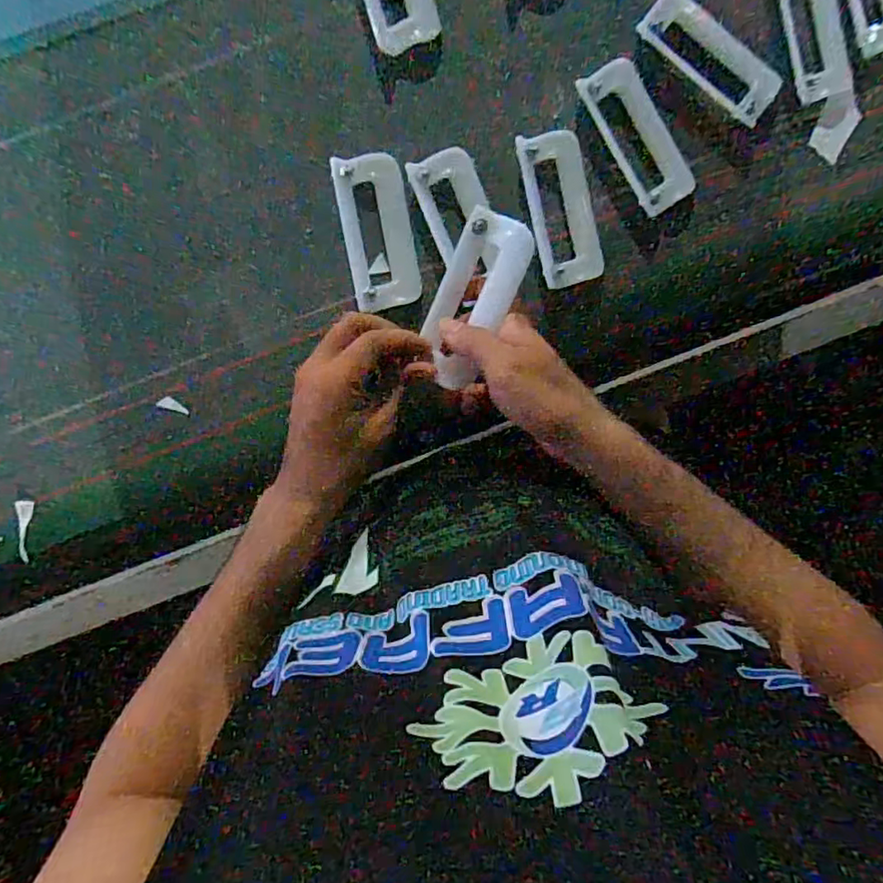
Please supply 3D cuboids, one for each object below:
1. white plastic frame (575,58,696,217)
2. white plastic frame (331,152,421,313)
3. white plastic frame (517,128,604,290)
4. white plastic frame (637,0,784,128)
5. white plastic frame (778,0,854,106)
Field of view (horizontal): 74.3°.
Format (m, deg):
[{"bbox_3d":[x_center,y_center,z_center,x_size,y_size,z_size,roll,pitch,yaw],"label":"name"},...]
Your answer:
[{"bbox_3d":[0.161,-0.249,0.476,0.048,0.008,0.121,-31,98,5],"label":"white plastic frame"},{"bbox_3d":[-0.053,-0.173,0.486,0.056,0.009,0.121,-12,98,-16],"label":"white plastic frame"},{"bbox_3d":[0.100,-0.193,0.483,0.052,0.011,0.122,-13,99,2],"label":"white plastic frame"},{"bbox_3d":[0.217,-0.310,0.469,0.120,0.012,0.045,39,97,-6],"label":"white plastic frame"},{"bbox_3d":[0.294,-0.336,0.462,0.045,0.008,0.120,-16,99,2],"label":"white plastic frame"}]

